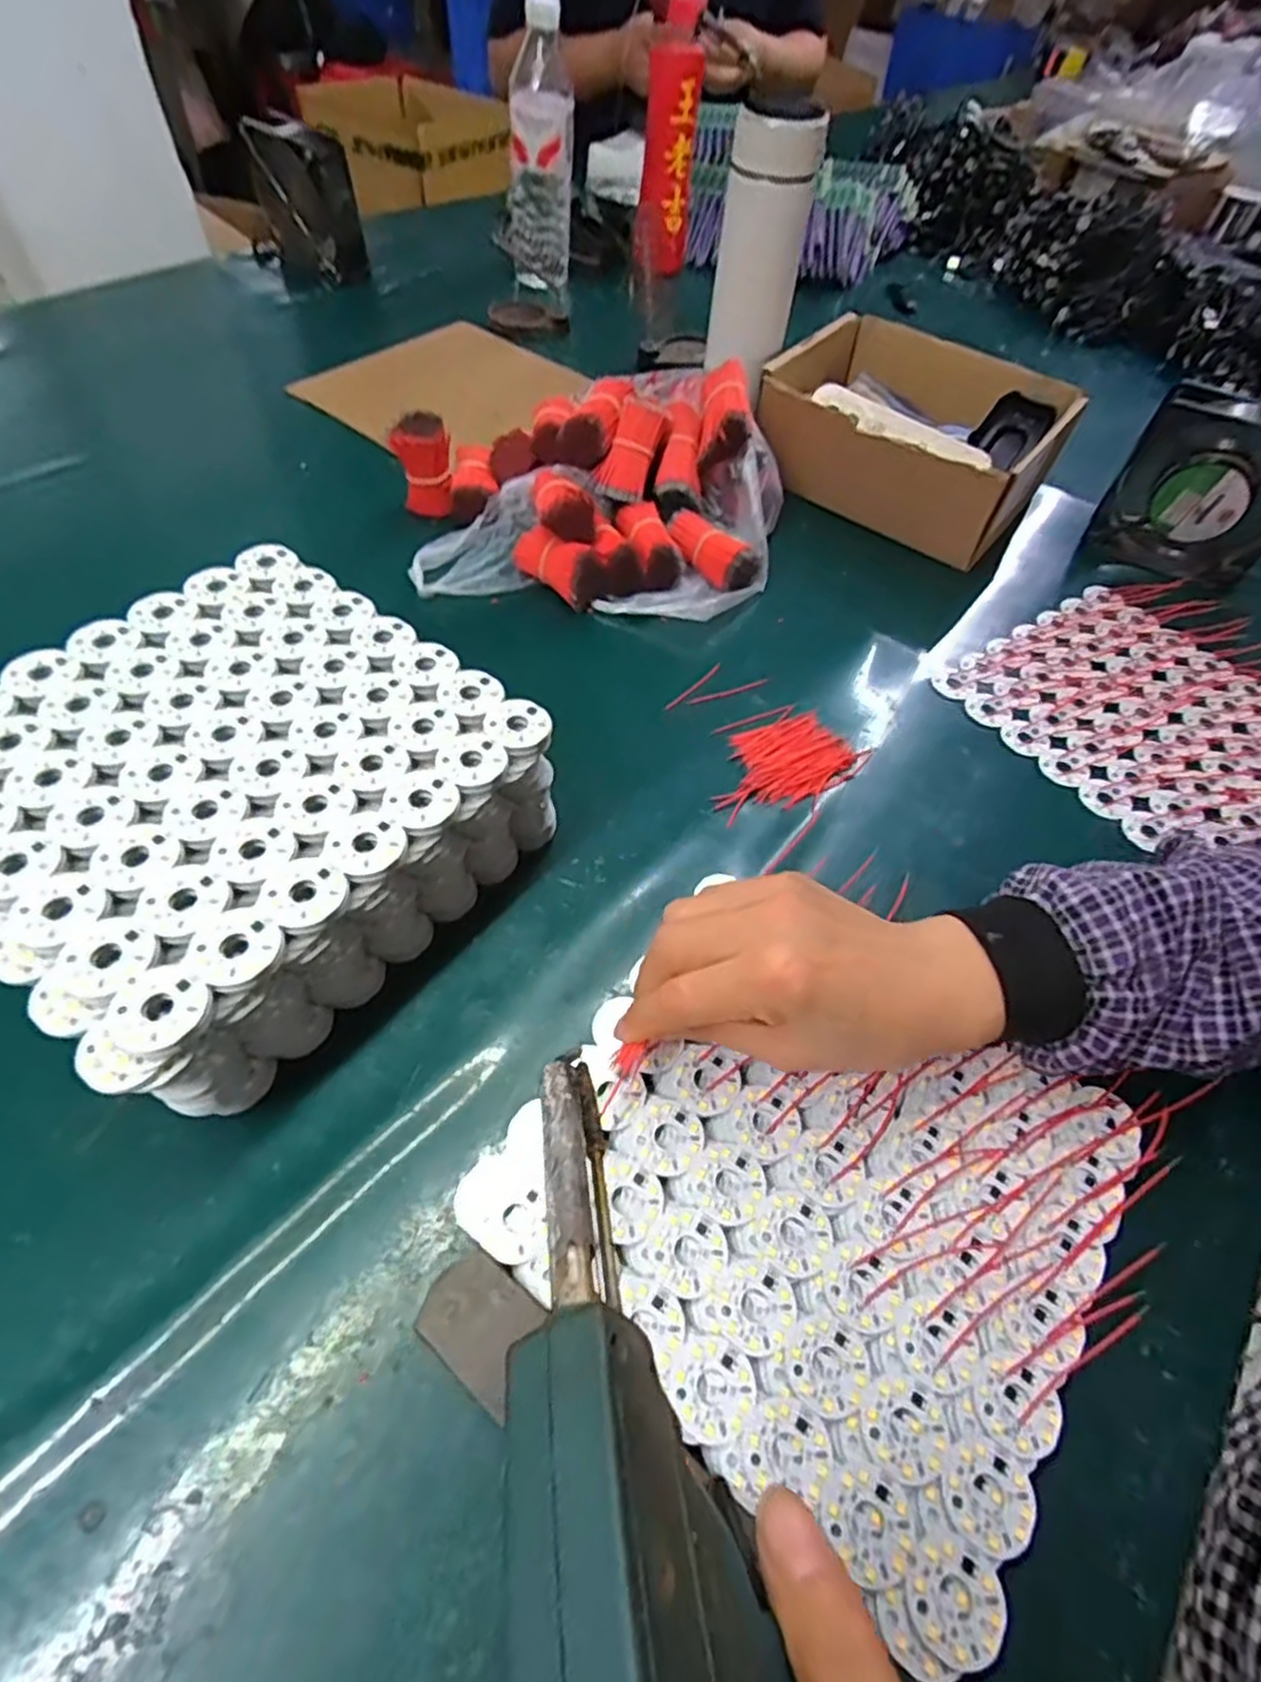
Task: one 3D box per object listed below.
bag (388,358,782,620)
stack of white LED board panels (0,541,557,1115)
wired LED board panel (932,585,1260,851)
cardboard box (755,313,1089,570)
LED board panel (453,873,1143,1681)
[{"bbox_3d":[-0.027,-0.282,0.570,0.289,0.094,0.226,4,54,-1],"label":"bag"},{"bbox_3d":[-0.187,-0.016,0.361,0.208,0.096,0.220,33,58,19],"label":"stack of white LED board panels"},{"bbox_3d":[0.357,-0.090,0.509,0.201,0.008,0.208,-28,60,-22],"label":"wired LED board panel"},{"bbox_3d":[0.239,-0.343,0.629,0.217,0.102,0.188,30,57,17],"label":"cardboard box"},{"bbox_3d":[0.074,0.141,0.308,0.221,0.004,0.202,31,58,18],"label":"LED board panel"}]

